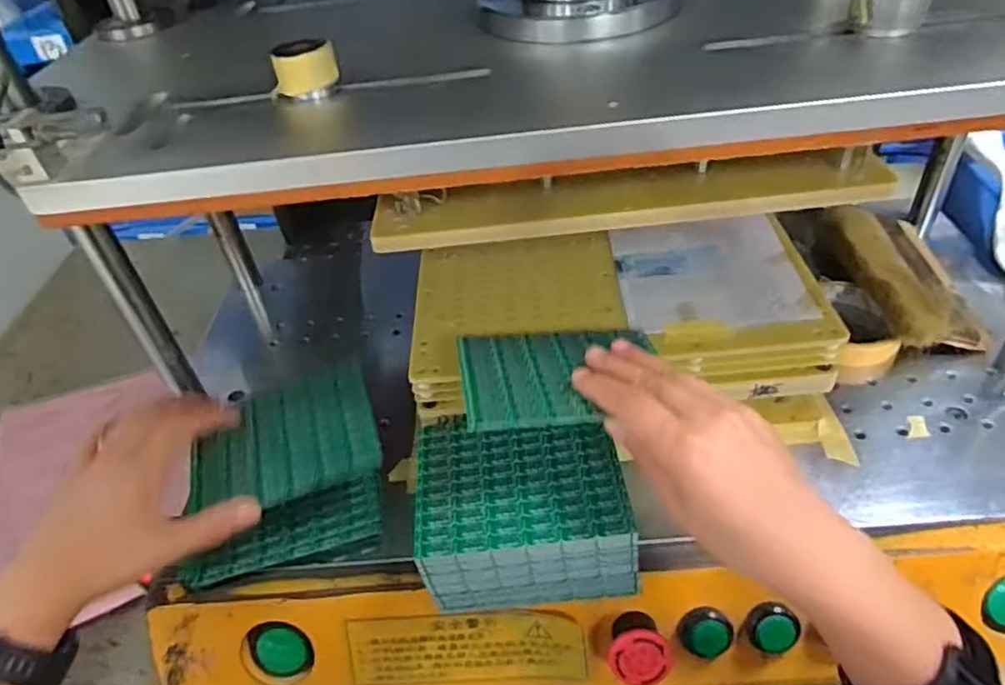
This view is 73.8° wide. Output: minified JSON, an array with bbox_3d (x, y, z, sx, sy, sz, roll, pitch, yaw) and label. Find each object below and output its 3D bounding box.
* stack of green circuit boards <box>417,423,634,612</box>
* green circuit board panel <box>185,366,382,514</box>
[{"bbox_3d":[0.013,0.106,0.430,0.126,0.060,0.098,-7,42,1],"label":"stack of green circuit boards"},{"bbox_3d":[-0.147,0.064,0.453,0.120,0.011,0.096,-17,43,-10],"label":"green circuit board panel"}]

